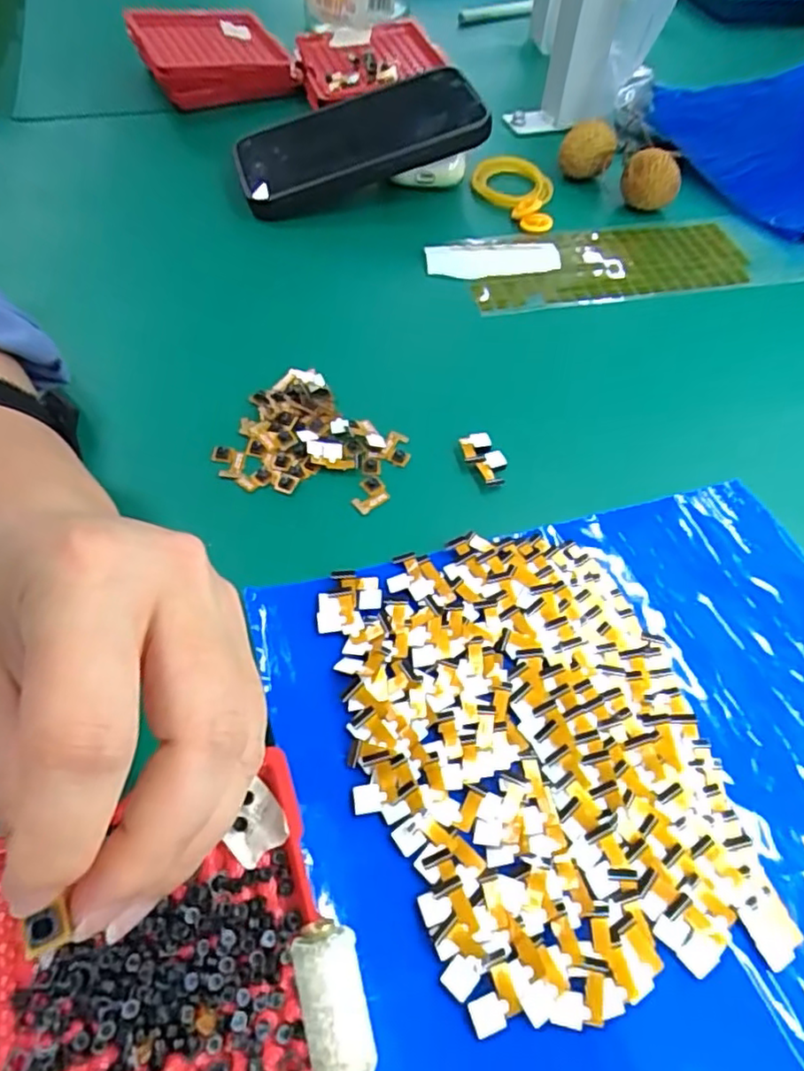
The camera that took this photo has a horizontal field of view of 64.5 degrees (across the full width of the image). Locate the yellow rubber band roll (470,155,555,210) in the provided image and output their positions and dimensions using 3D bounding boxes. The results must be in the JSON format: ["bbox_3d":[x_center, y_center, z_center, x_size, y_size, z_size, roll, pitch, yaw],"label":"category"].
[{"bbox_3d":[0.078,-0.240,0.436,0.045,0.014,0.056,-27,61,-21],"label":"yellow rubber band roll"}]

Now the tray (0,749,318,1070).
[{"bbox_3d":[-0.071,0.124,0.173,0.098,0.007,0.096,-14,58,-13],"label":"tray"}]

